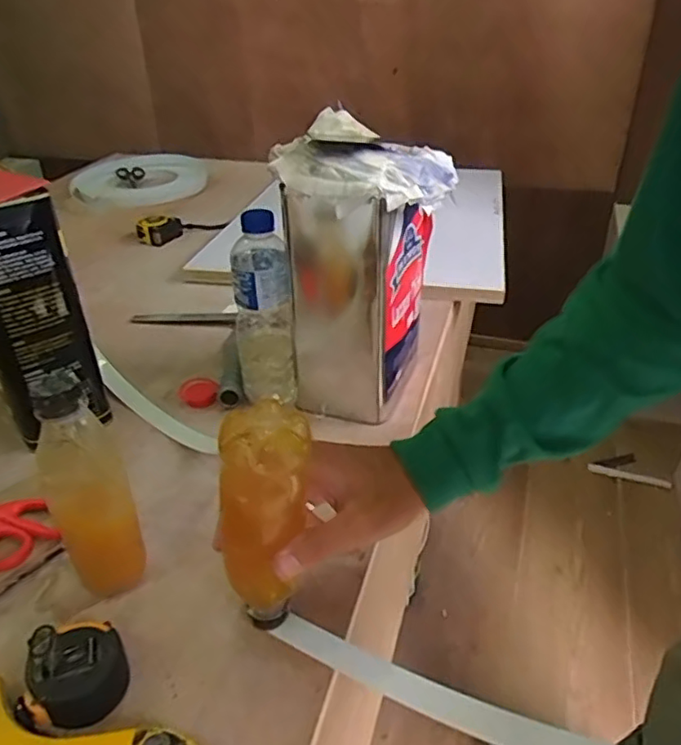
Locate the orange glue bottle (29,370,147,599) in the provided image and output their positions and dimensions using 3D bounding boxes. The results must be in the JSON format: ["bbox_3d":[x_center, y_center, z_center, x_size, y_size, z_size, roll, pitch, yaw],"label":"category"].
[{"bbox_3d":[-0.175,0.090,0.430,0.053,0.188,0.043,-18,36,-24],"label":"orange glue bottle"}]

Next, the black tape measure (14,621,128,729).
[{"bbox_3d":[-0.170,0.194,0.391,0.066,0.035,0.057,-8,33,-10],"label":"black tape measure"}]

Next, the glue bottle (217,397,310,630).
[{"bbox_3d":[-0.049,0.098,0.381,0.051,0.171,0.039,-10,37,-22],"label":"glue bottle"}]

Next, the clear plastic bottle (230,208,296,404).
[{"bbox_3d":[-0.081,-0.064,0.631,0.060,0.195,0.064,-6,33,-7],"label":"clear plastic bottle"}]

